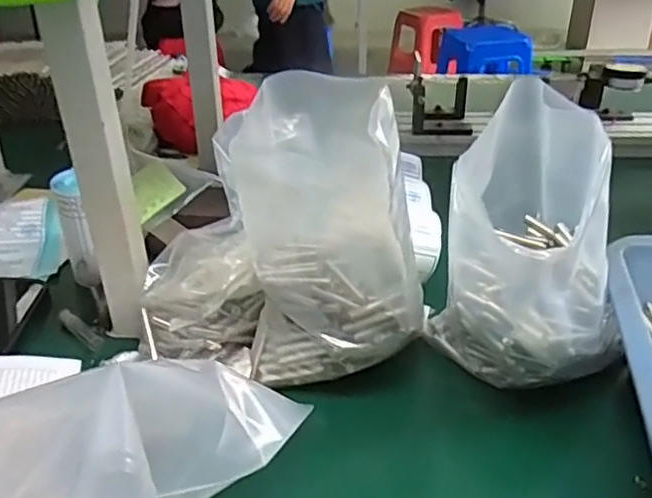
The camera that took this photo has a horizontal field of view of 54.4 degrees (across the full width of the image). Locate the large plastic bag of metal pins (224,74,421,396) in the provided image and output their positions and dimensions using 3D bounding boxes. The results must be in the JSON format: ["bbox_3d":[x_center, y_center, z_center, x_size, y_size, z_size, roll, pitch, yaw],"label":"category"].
[{"bbox_3d":[0.014,-0.025,0.488,0.117,0.194,0.162,3,30,9],"label":"large plastic bag of metal pins"}]

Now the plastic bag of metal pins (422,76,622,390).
[{"bbox_3d":[0.140,-0.002,0.445,0.115,0.197,0.126,5,31,12],"label":"plastic bag of metal pins"}]

